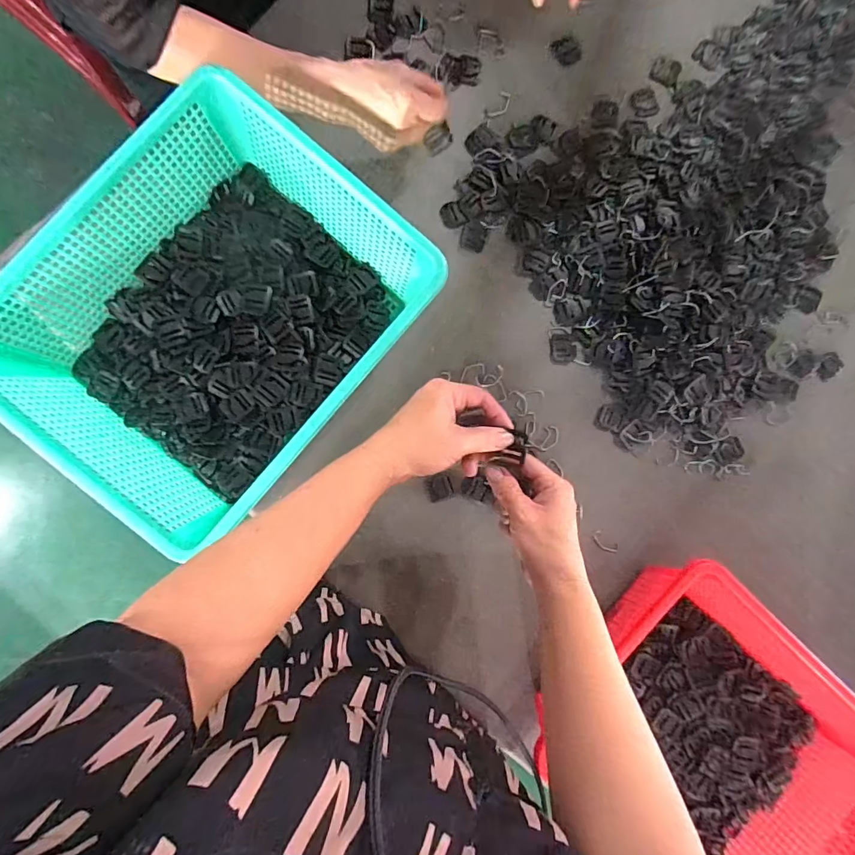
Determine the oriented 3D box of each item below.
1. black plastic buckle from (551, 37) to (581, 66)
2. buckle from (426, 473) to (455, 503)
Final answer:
[{"bbox_3d":[0.173,-0.469,0.584,0.032,0.006,0.035,0,89,-4],"label":"black plastic buckle"},{"bbox_3d":[0.016,0.071,0.560,0.030,0.006,0.030,-16,91,-4],"label":"buckle"}]

